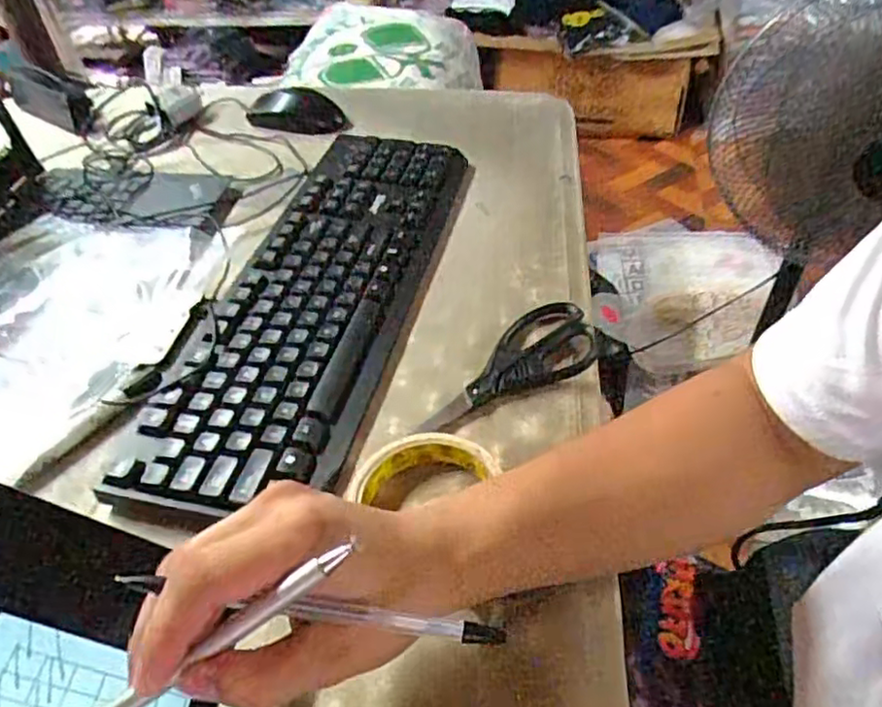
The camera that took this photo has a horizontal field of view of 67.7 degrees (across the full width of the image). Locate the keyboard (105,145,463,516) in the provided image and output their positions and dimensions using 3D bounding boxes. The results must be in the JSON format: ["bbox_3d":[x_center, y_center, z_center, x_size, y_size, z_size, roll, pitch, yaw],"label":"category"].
[{"bbox_3d":[-0.089,-0.056,0.517,0.133,0.027,0.417,9,46,12],"label":"keyboard"}]

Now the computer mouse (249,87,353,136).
[{"bbox_3d":[-0.161,-0.270,0.733,0.113,0.033,0.055,-1,44,3],"label":"computer mouse"}]

